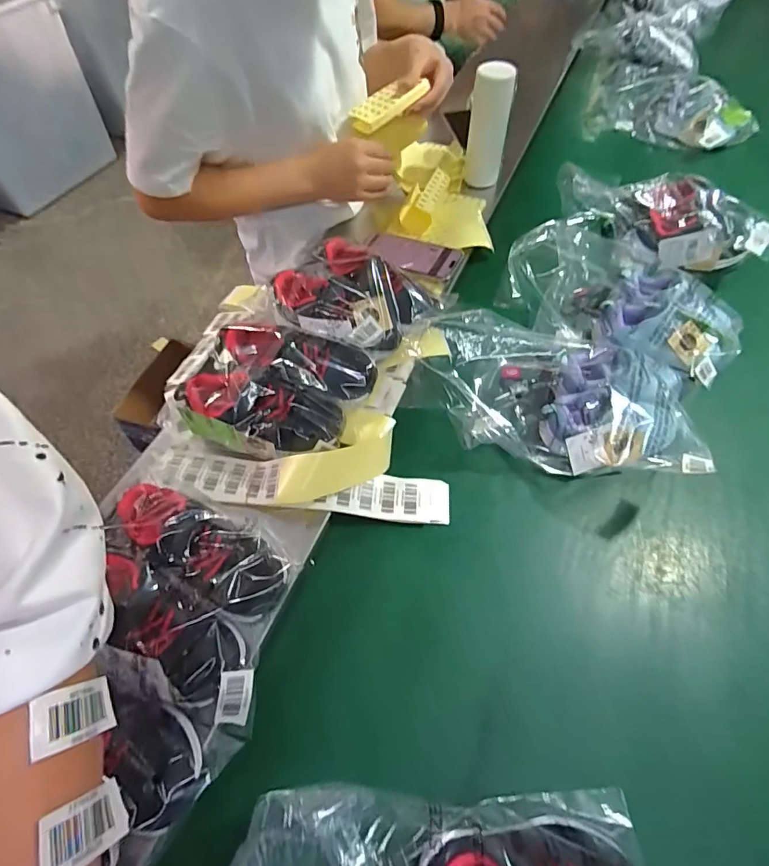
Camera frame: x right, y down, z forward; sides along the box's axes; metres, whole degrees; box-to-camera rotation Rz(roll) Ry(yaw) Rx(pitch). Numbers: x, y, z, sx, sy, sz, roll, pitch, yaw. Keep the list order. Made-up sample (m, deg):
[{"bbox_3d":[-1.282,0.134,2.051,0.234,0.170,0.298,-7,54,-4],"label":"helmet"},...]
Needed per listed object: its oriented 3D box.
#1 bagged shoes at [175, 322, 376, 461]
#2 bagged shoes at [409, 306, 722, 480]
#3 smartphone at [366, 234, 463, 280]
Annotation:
[{"bbox_3d":[-0.127,-0.047,0.518,0.211,0.093,0.129,8,57,7],"label":"bagged shoes"},{"bbox_3d":[0.192,-0.043,0.547,0.320,0.083,0.171,12,58,10],"label":"bagged shoes"},{"bbox_3d":[0.042,-0.272,0.689,0.144,0.008,0.074,17,59,13],"label":"smartphone"}]

